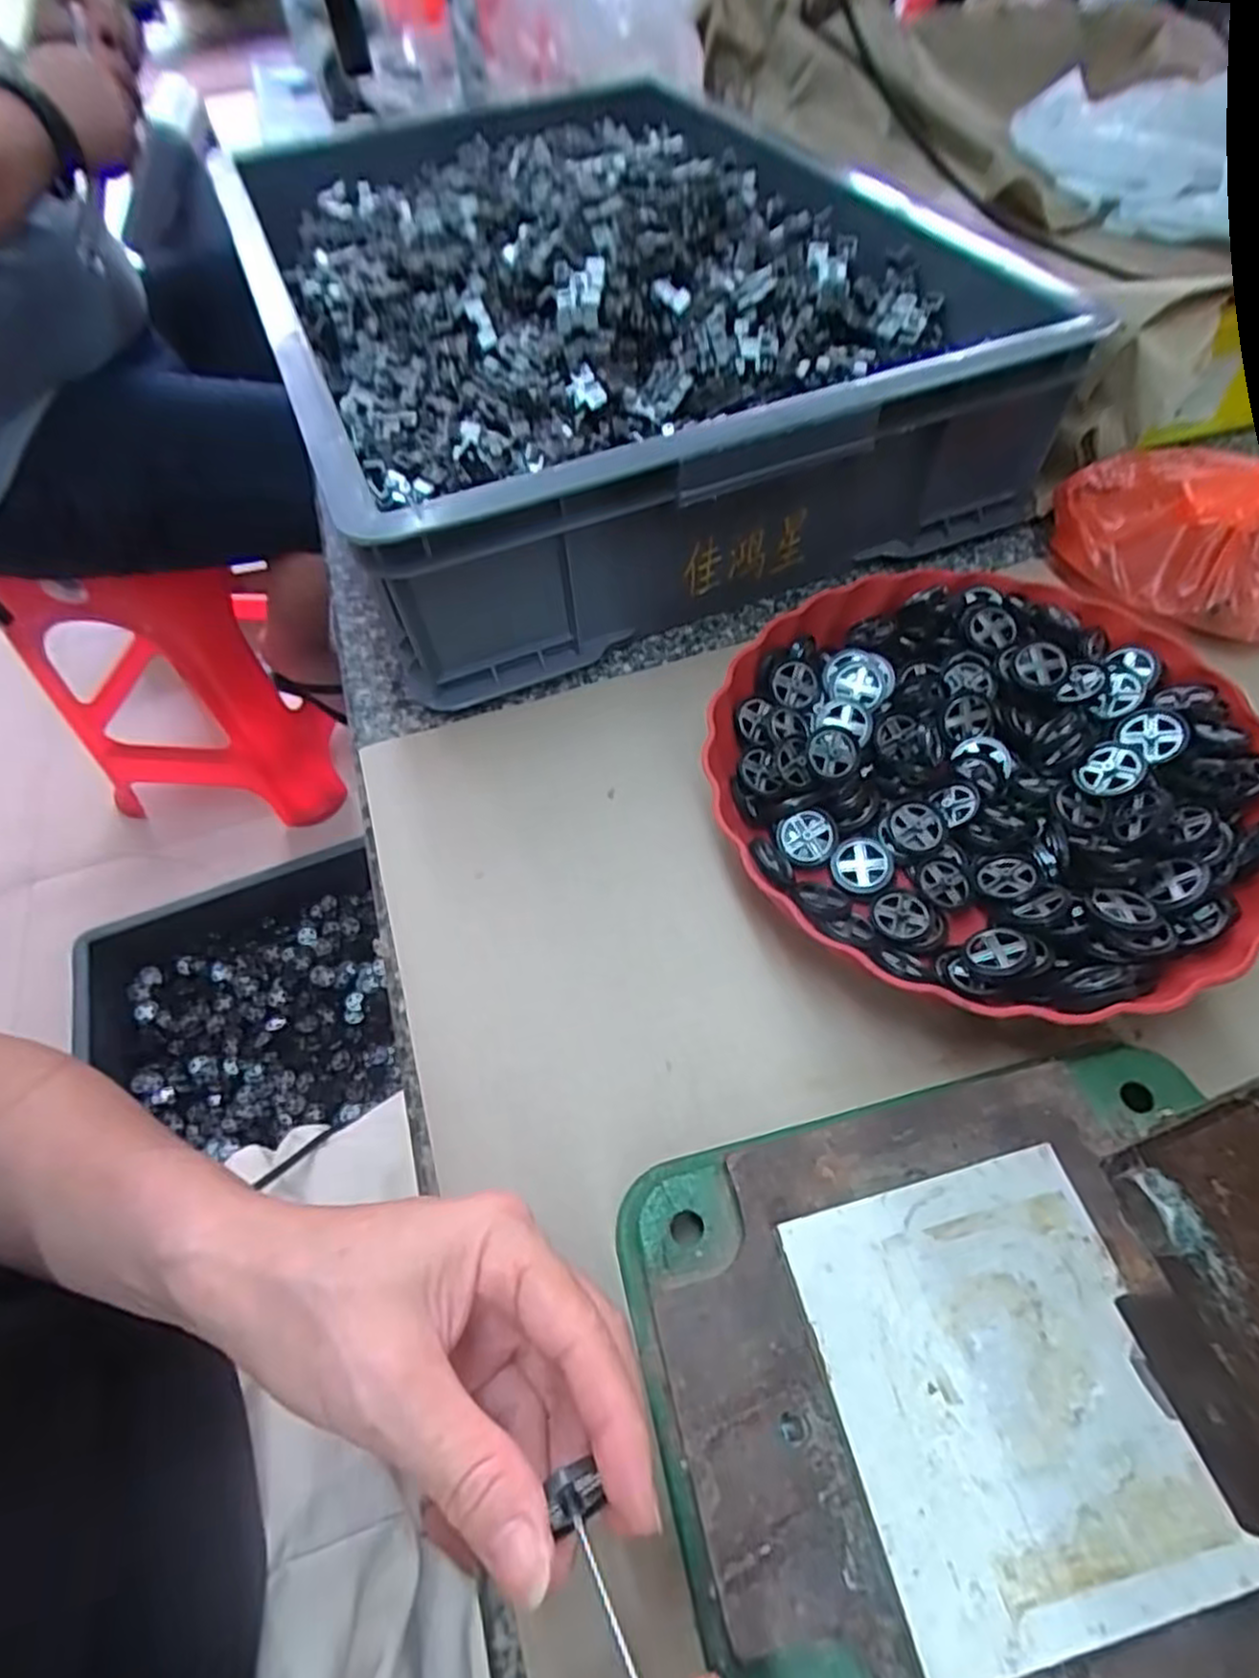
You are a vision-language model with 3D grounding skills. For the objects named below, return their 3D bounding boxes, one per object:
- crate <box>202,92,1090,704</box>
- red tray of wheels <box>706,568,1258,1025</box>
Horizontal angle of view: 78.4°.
[{"bbox_3d":[-0.040,-0.370,0.566,0.406,0.131,0.558,-23,57,-12],"label":"crate"},{"bbox_3d":[0.159,-0.027,0.366,0.240,0.051,0.231,-32,60,-17],"label":"red tray of wheels"}]

